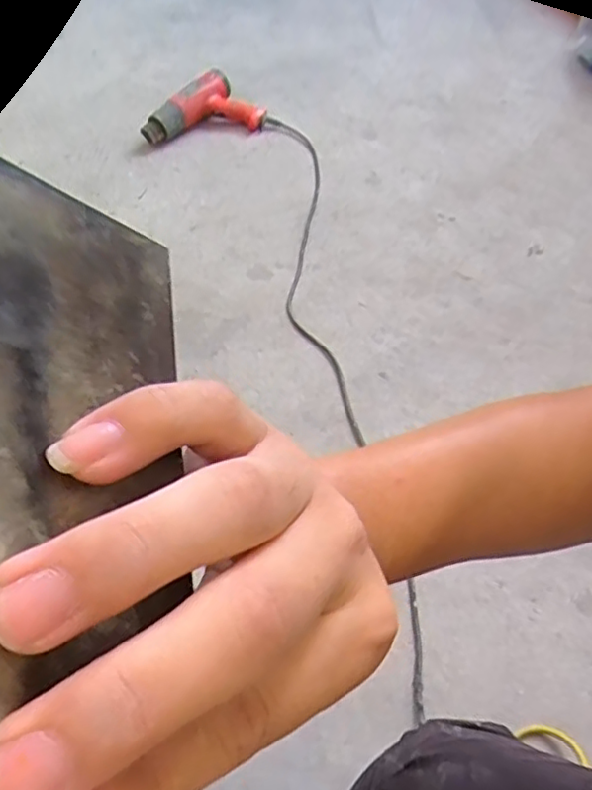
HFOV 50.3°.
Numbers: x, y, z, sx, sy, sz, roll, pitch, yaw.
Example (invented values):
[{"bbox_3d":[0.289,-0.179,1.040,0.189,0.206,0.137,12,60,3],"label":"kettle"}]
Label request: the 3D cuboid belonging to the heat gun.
[{"bbox_3d":[-0.221,-0.659,1.438,0.270,0.083,0.142,-14,48,-13],"label":"heat gun"}]

